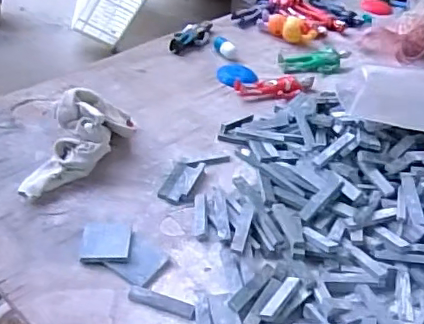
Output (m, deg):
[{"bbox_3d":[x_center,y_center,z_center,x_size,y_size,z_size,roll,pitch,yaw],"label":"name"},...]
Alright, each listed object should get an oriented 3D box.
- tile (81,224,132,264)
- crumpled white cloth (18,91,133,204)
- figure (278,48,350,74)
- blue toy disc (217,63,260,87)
[{"bbox_3d":[-0.111,0.086,0.602,0.050,0.009,0.050,3,41,-8],"label":"tile"},{"bbox_3d":[-0.158,-0.028,0.676,0.074,0.081,0.180,15,43,12],"label":"crumpled white cloth"},{"bbox_3d":[0.176,-0.171,0.962,0.122,0.022,0.044,1,42,-10],"label":"figure"},{"bbox_3d":[0.039,-0.139,0.904,0.062,0.014,0.055,31,45,23],"label":"blue toy disc"}]

